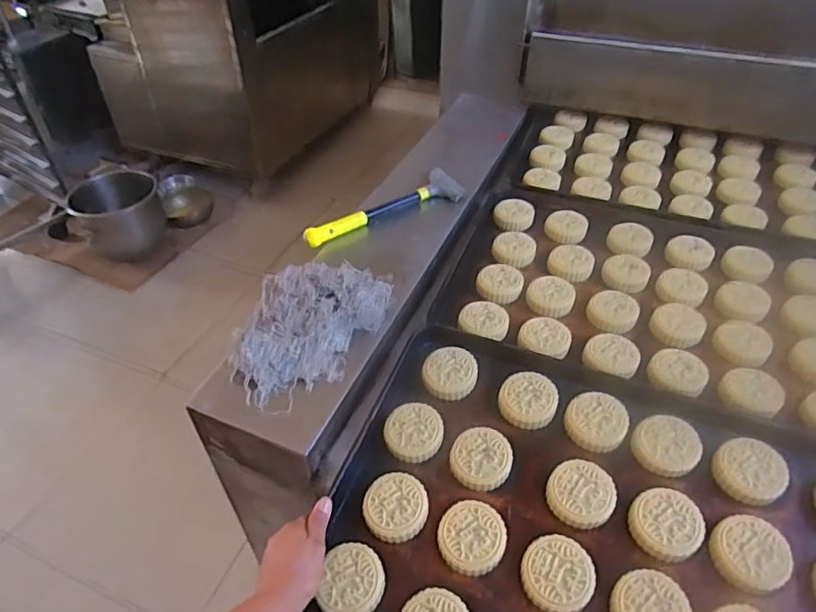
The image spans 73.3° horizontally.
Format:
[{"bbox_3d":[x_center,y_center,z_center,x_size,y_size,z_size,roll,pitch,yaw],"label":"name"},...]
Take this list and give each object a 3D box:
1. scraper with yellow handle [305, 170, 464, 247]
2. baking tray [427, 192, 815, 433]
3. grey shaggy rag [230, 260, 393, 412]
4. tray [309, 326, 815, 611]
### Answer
[{"bbox_3d":[-0.039,-0.168,0.946,0.308,0.031,0.076,-23,47,-26],"label":"scraper with yellow handle"},{"bbox_3d":[0.380,-0.027,0.849,0.593,0.045,0.402,15,47,17],"label":"baking tray"},{"bbox_3d":[-0.131,0.023,0.732,0.150,0.072,0.254,19,44,19],"label":"grey shaggy rag"},{"bbox_3d":[0.223,0.242,0.595,0.585,0.045,0.415,16,52,17],"label":"tray"}]

